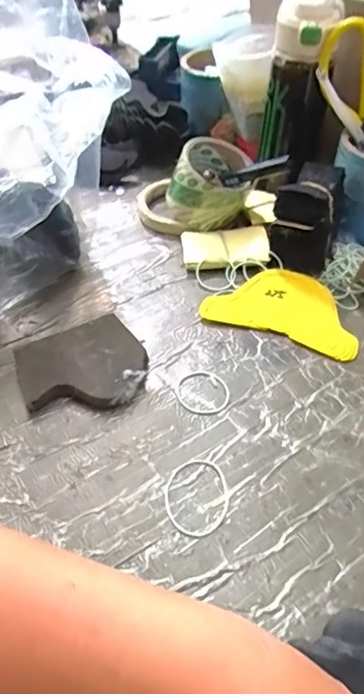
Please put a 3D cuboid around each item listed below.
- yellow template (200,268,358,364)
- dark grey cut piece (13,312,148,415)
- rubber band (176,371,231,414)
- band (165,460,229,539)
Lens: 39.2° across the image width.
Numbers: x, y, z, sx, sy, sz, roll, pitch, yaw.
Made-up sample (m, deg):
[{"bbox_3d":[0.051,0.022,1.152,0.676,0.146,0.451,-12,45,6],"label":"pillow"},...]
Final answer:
[{"bbox_3d":[0.104,-0.042,0.516,0.150,0.011,0.091,17,51,16],"label":"yellow template"},{"bbox_3d":[-0.087,0.019,0.449,0.105,0.025,0.086,-19,50,-15],"label":"dark grey cut piece"},{"bbox_3d":[0.019,0.040,0.446,0.047,0.004,0.044,-1,48,1],"label":"rubber band"},{"bbox_3d":[0.011,0.111,0.380,0.046,0.004,0.061,0,48,1],"label":"band"}]

